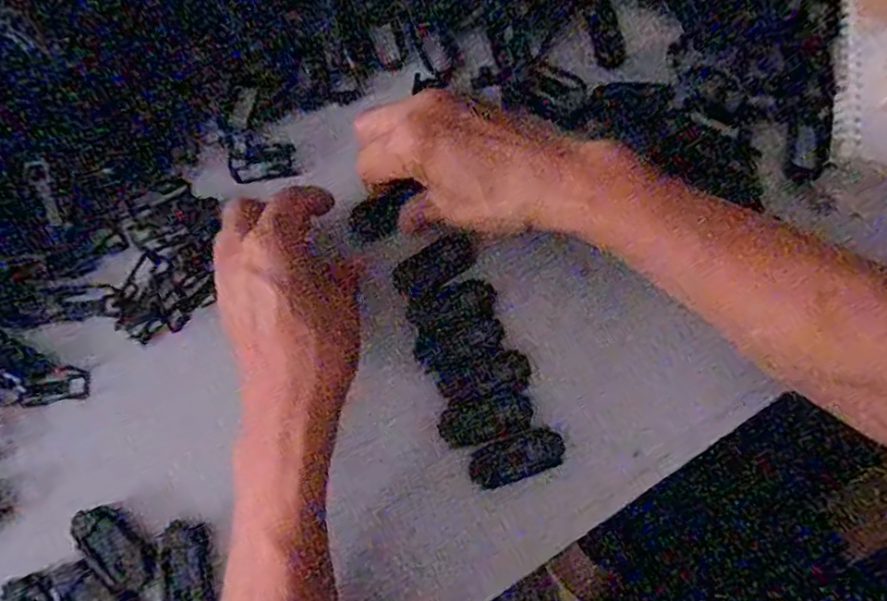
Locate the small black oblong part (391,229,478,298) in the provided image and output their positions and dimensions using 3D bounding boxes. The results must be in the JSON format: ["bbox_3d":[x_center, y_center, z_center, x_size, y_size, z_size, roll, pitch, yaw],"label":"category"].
[{"bbox_3d":[-0.004,-0.021,0.347,0.051,0.005,0.022,-34,76,-9],"label":"small black oblong part"}]

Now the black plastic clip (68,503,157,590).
[{"bbox_3d":[-0.167,0.124,0.314,0.050,0.006,0.025,42,78,12],"label":"black plastic clip"}]

